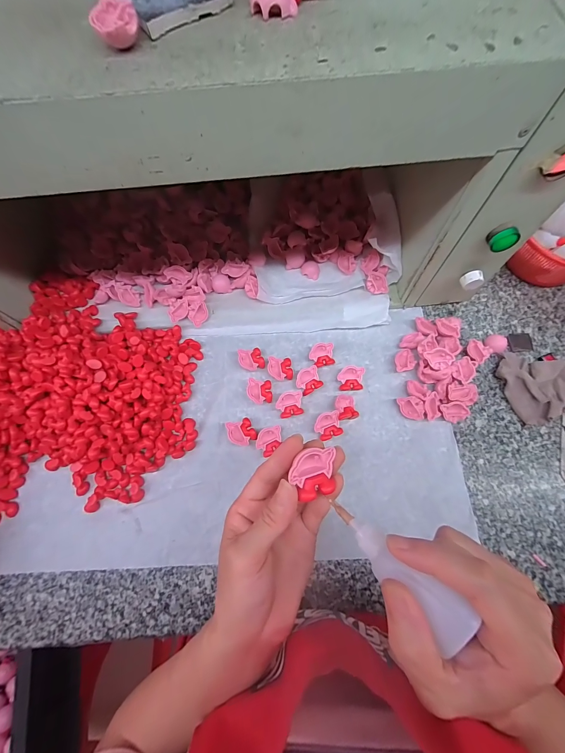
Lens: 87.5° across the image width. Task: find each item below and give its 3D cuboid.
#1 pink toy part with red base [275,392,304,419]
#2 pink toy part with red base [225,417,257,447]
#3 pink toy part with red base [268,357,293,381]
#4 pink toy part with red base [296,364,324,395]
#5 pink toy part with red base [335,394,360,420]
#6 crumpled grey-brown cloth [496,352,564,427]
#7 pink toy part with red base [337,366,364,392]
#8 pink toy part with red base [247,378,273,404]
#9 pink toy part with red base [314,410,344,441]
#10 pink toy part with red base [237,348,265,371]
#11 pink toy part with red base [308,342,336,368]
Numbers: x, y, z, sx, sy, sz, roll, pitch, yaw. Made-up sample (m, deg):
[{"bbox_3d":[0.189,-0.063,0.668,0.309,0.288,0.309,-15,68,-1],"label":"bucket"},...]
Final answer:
[{"bbox_3d":[0.010,0.039,0.399,0.036,0.015,0.032,-13,71,-4],"label":"pink toy part with red base"},{"bbox_3d":[-0.053,0.074,0.385,0.034,0.013,0.034,-21,71,-7],"label":"pink toy part with red base"},{"bbox_3d":[-0.002,-0.010,0.417,0.034,0.015,0.033,-2,70,0],"label":"pink toy part with red base"},{"bbox_3d":[0.037,0.006,0.411,0.035,0.015,0.032,-27,72,-9],"label":"pink toy part with red base"},{"bbox_3d":[0.084,0.041,0.395,0.028,0.022,0.036,-8,70,-3],"label":"pink toy part with red base"},{"bbox_3d":[0.353,0.008,0.404,0.095,0.022,0.098,-16,71,-5],"label":"crumpled grey-brown cloth"},{"bbox_3d":[0.094,0.004,0.410,0.034,0.017,0.033,5,70,2],"label":"pink toy part with red base"},{"bbox_3d":[-0.030,0.022,0.405,0.033,0.017,0.031,3,70,2],"label":"pink toy part with red base"},{"bbox_3d":[0.060,0.066,0.388,0.034,0.015,0.033,-12,71,-4],"label":"pink toy part with red base"},{"bbox_3d":[-0.044,-0.023,0.422,0.034,0.017,0.031,-13,71,-5],"label":"pink toy part with red base"},{"bbox_3d":[0.056,-0.029,0.423,0.035,0.017,0.035,-2,70,-1],"label":"pink toy part with red base"}]

